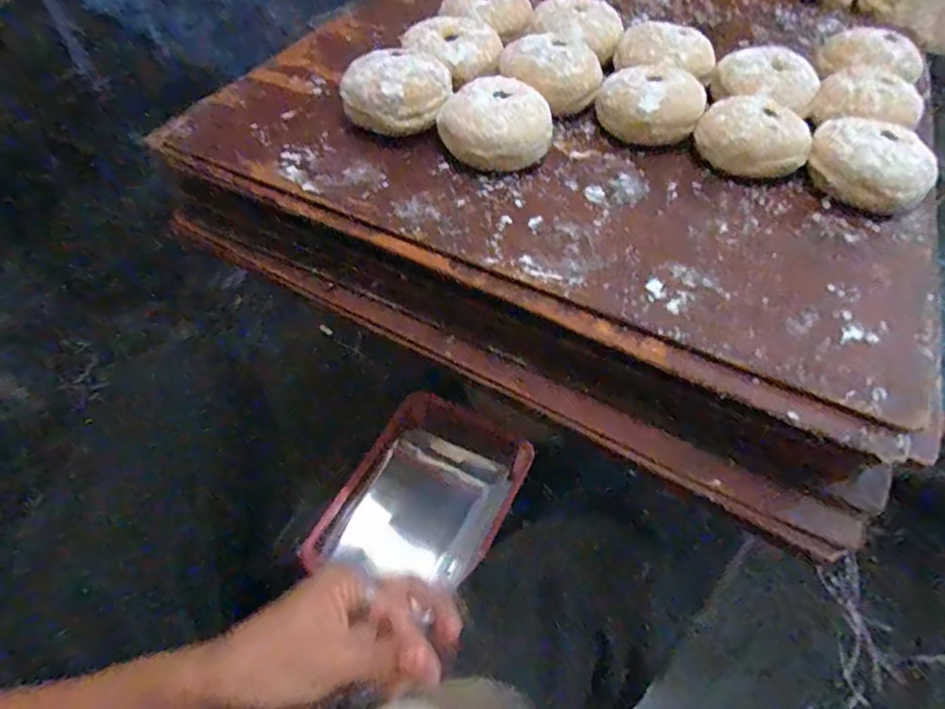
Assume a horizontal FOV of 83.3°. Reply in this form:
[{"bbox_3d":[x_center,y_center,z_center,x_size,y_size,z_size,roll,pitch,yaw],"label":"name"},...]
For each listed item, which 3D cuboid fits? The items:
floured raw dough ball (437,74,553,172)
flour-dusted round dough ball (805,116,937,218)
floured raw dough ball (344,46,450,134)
[{"bbox_3d":[0.015,-0.181,0.418,0.081,0.041,0.082,-13,57,-9],"label":"floured raw dough ball"},{"bbox_3d":[0.305,-0.147,0.408,0.089,0.036,0.072,34,62,21],"label":"flour-dusted round dough ball"},{"bbox_3d":[-0.062,-0.212,0.432,0.086,0.047,0.071,2,56,1],"label":"floured raw dough ball"}]

